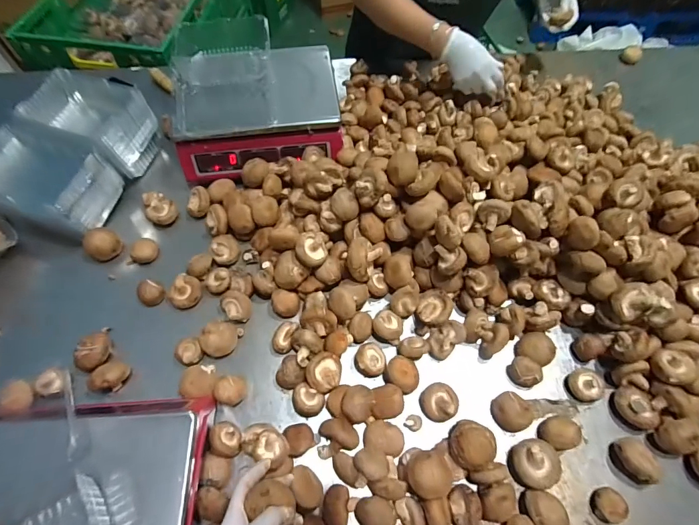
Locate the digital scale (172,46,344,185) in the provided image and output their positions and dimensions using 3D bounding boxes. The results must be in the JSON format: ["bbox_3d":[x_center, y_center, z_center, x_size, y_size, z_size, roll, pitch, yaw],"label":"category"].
[{"bbox_3d":[-0.174,-0.296,0.724,0.293,0.107,0.259,-7,61,-4],"label":"digital scale"}]

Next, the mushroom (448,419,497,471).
[{"bbox_3d":[0.153,0.230,0.474,0.052,0.048,0.054,0,60,0],"label":"mushroom"}]

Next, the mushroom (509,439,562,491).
[{"bbox_3d":[0.237,0.257,0.481,0.056,0.042,0.055,0,60,0],"label":"mushroom"}]

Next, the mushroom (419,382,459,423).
[{"bbox_3d":[0.125,0.194,0.521,0.047,0.026,0.048,-13,61,-7],"label":"mushroom"}]

